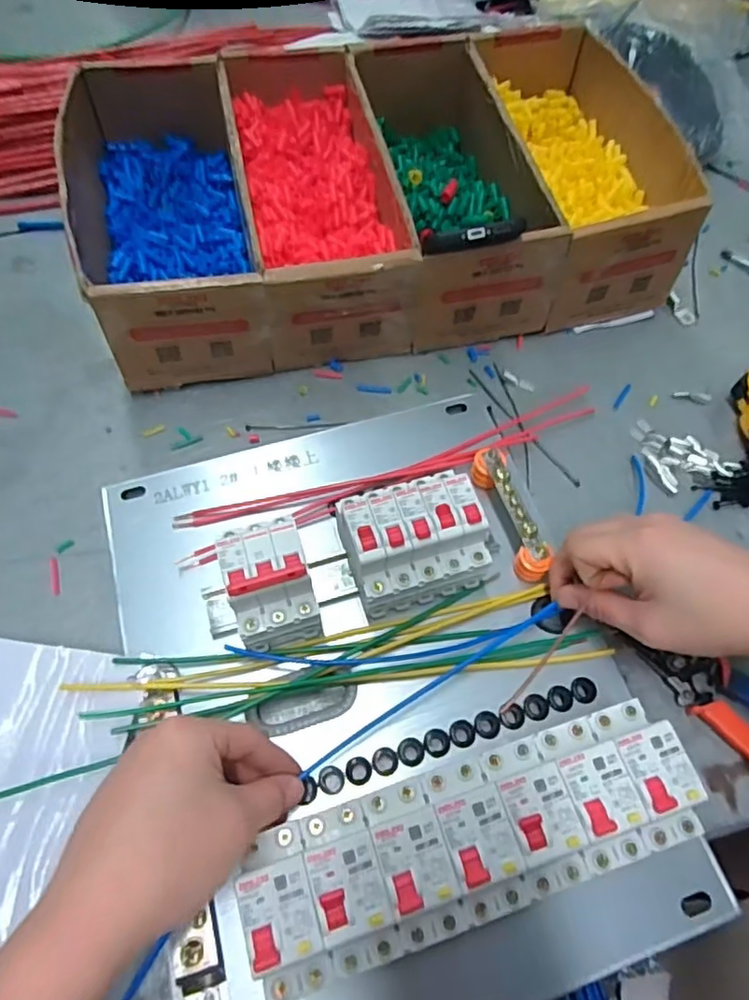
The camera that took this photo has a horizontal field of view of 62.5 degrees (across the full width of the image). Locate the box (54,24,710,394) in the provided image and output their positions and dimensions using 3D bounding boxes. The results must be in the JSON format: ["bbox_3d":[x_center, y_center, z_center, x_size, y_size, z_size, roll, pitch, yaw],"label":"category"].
[{"bbox_3d":[0.001,-0.292,0.596,0.535,0.120,0.321,-10,61,-8],"label":"box"}]

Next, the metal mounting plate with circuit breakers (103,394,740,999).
[{"bbox_3d":[0.011,0.100,0.403,0.338,0.080,0.402,-16,62,-11],"label":"metal mounting plate with circuit breakers"}]

